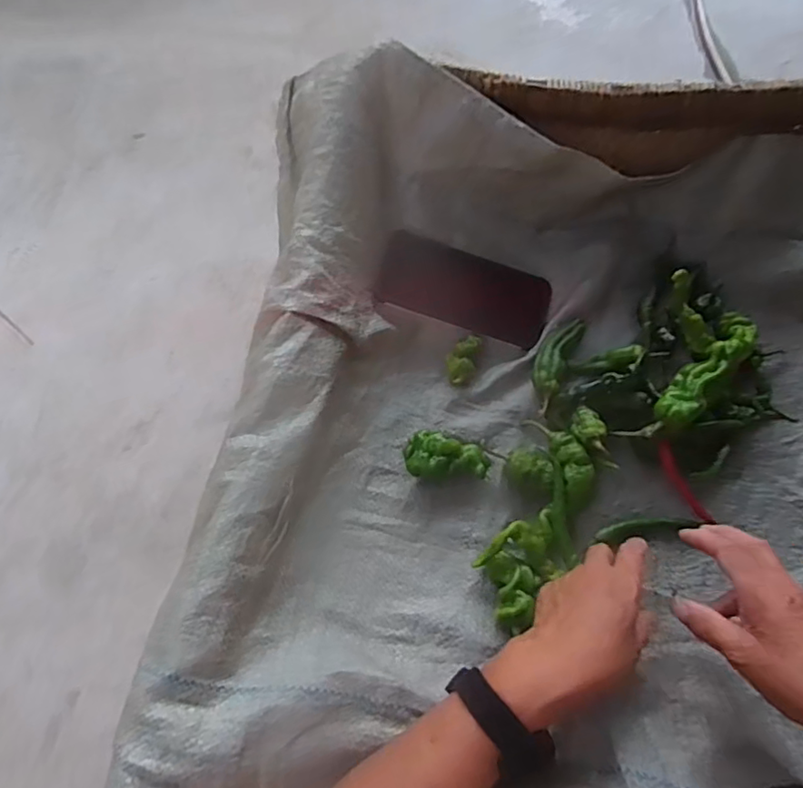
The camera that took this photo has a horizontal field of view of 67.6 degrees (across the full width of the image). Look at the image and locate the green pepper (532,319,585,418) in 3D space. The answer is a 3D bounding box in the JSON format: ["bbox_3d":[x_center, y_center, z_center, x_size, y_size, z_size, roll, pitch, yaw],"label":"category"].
[{"bbox_3d":[0.146,-0.030,0.584,0.032,0.028,0.097,22,65,13],"label":"green pepper"}]

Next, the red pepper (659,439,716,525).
[{"bbox_3d":[0.250,0.079,0.534,0.016,0.010,0.079,-27,85,-15],"label":"red pepper"}]

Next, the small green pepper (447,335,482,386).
[{"bbox_3d":[0.061,-0.035,0.591,0.026,0.022,0.052,20,77,9],"label":"small green pepper"}]

